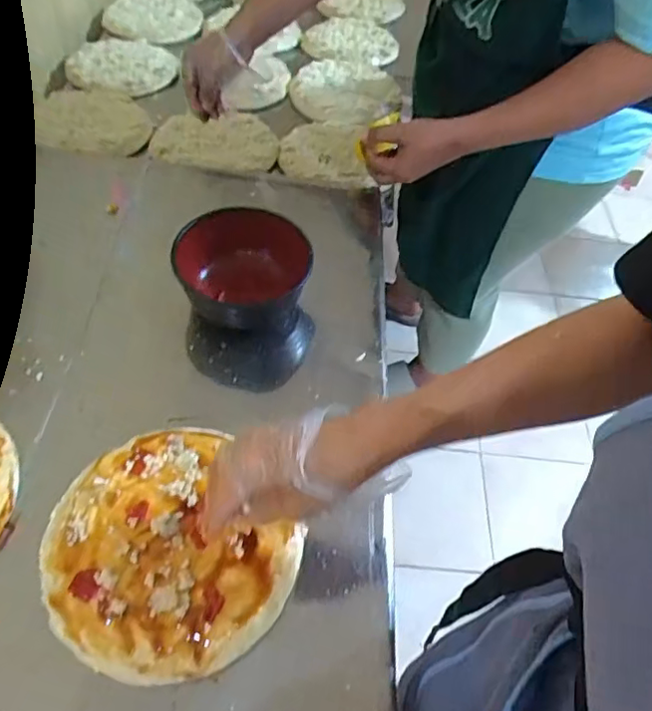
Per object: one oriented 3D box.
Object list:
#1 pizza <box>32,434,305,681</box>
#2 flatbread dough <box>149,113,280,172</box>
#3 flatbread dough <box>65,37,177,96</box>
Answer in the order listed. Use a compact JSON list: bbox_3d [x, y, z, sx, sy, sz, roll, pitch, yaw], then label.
[{"bbox_3d":[-0.128,0.150,0.449,0.176,0.021,0.192,1,51,-2],"label":"pizza"},{"bbox_3d":[-0.182,-0.346,0.918,0.203,0.031,0.154,1,51,-1],"label":"flatbread dough"},{"bbox_3d":[-0.393,-0.558,1.084,0.205,0.029,0.201,1,51,-2],"label":"flatbread dough"}]

